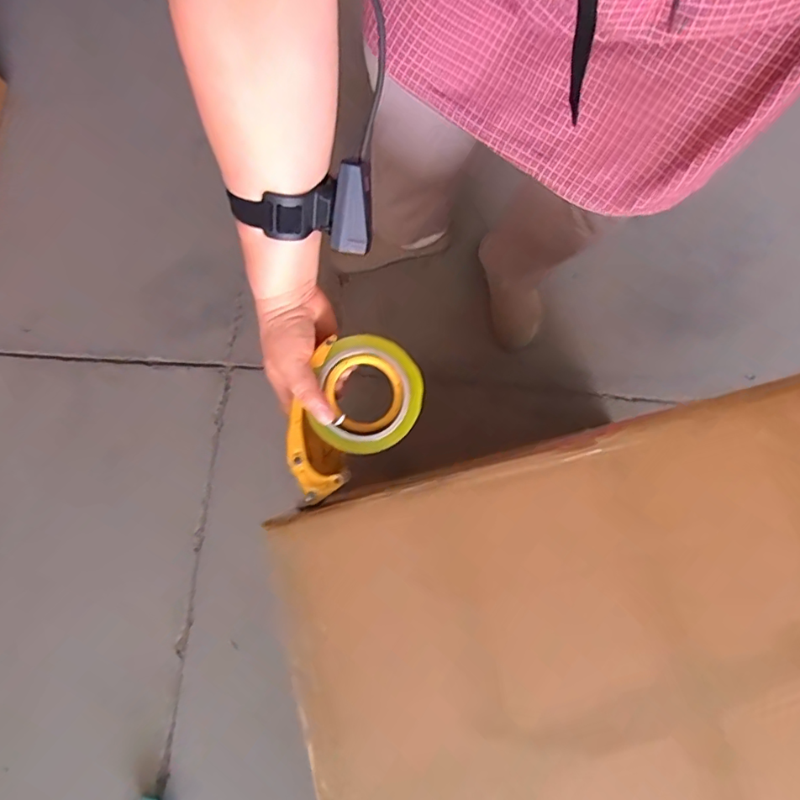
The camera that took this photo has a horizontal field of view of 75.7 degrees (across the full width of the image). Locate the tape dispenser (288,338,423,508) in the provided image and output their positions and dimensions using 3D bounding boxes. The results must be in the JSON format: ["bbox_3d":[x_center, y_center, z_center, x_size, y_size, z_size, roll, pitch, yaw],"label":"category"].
[{"bbox_3d":[-0.045,0.022,0.482,0.099,0.072,0.159,26,78,5],"label":"tape dispenser"}]

